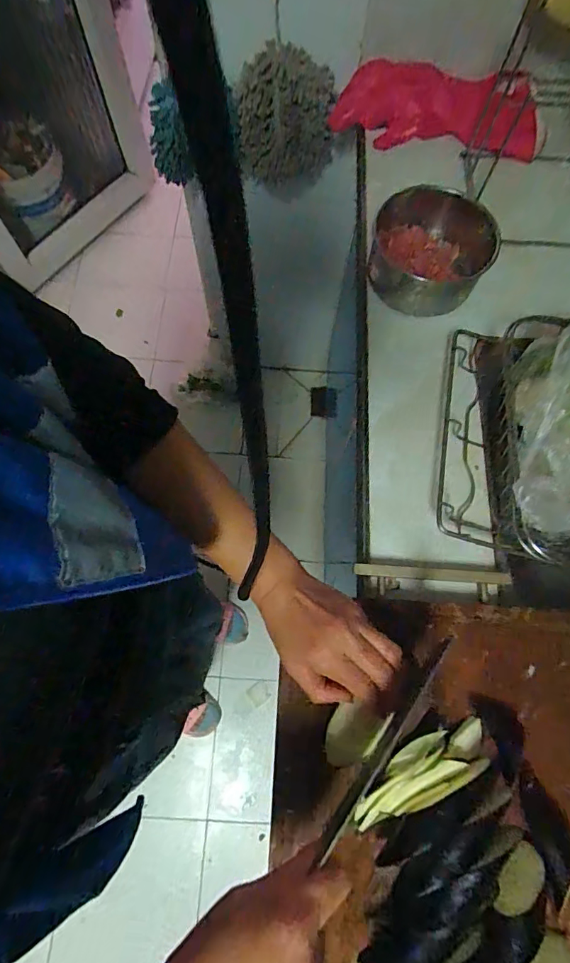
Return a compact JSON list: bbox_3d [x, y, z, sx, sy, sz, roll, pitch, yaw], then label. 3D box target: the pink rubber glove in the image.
[{"bbox_3d":[0.206,-0.496,0.589,0.278,0.089,0.097,26,73,7],"label":"pink rubber glove"}]

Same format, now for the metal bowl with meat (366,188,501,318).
[{"bbox_3d":[0.163,-0.256,0.507,0.127,0.067,0.122,0,71,-1],"label":"metal bowl with meat"}]

